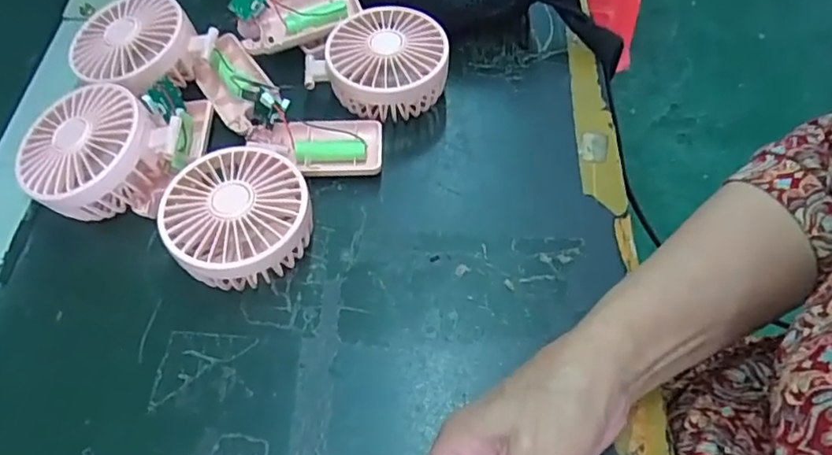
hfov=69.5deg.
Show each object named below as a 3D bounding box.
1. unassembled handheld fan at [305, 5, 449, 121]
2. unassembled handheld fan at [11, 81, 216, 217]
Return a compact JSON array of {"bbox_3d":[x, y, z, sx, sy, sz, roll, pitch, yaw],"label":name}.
[{"bbox_3d":[-0.027,-0.118,0.440,0.100,0.048,0.082,10,58,7],"label":"unassembled handheld fan"},{"bbox_3d":[-0.196,-0.051,0.390,0.107,0.054,0.089,-10,58,-6],"label":"unassembled handheld fan"}]

